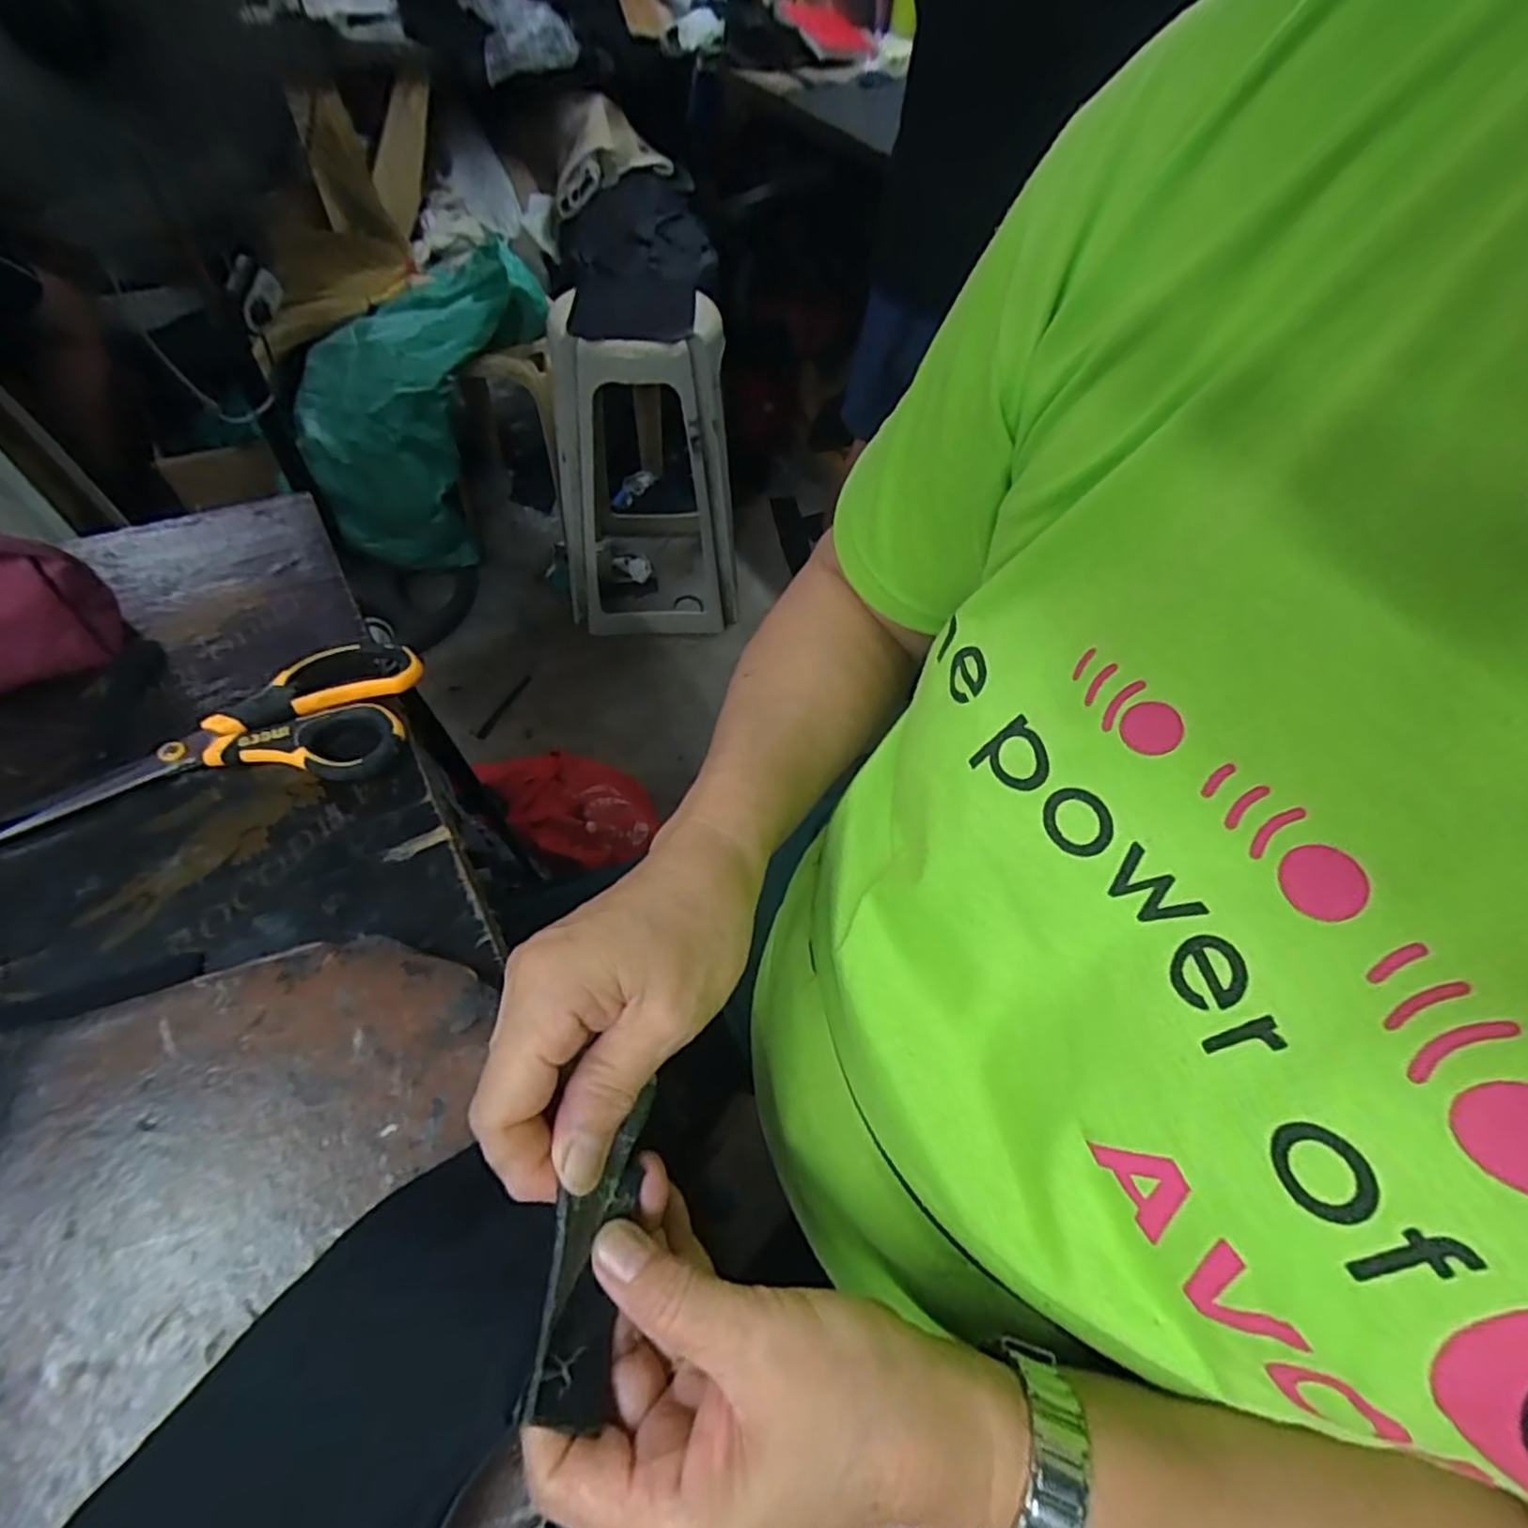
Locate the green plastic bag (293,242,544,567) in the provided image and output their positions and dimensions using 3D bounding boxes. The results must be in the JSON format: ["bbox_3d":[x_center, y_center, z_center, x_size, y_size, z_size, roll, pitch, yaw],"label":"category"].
[{"bbox_3d":[-0.691,-0.709,1.427,0.468,0.525,0.331,-26,60,-21],"label":"green plastic bag"}]

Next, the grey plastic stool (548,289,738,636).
[{"bbox_3d":[-0.238,-0.622,1.419,0.333,0.590,0.458,-2,54,-5],"label":"grey plastic stool"}]

